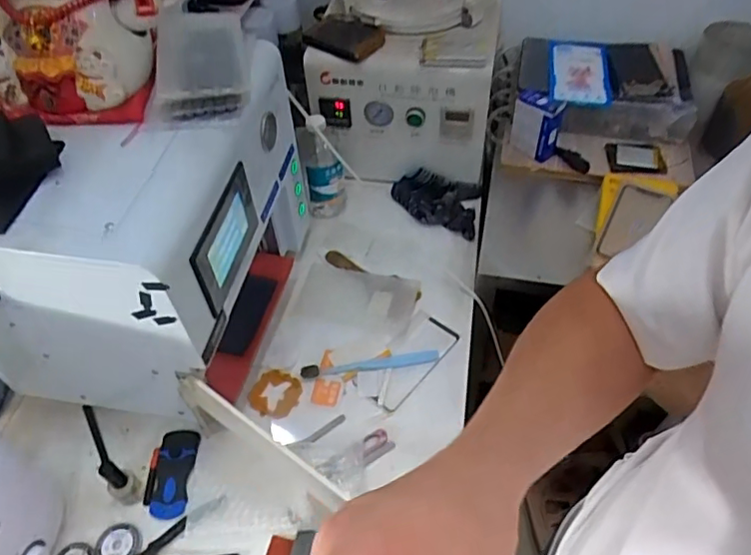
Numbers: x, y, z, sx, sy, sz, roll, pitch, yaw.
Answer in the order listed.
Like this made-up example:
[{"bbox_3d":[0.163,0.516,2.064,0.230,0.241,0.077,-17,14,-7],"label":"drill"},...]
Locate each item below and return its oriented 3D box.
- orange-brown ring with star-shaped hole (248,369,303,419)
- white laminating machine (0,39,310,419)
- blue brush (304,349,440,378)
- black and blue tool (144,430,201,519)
[{"bbox_3d":[-0.132,0.154,0.764,0.064,0.010,0.064,-1,50,1],"label":"orange-brown ring with star-shaped hole"},{"bbox_3d":[-0.280,-0.045,0.717,0.287,0.328,0.330,8,51,9],"label":"white laminating machine"},{"bbox_3d":[-0.007,0.116,0.774,0.183,0.008,0.019,-7,50,-4],"label":"blue brush"},{"bbox_3d":[-0.245,0.230,0.695,0.051,0.016,0.106,-4,50,-1],"label":"black and blue tool"}]

